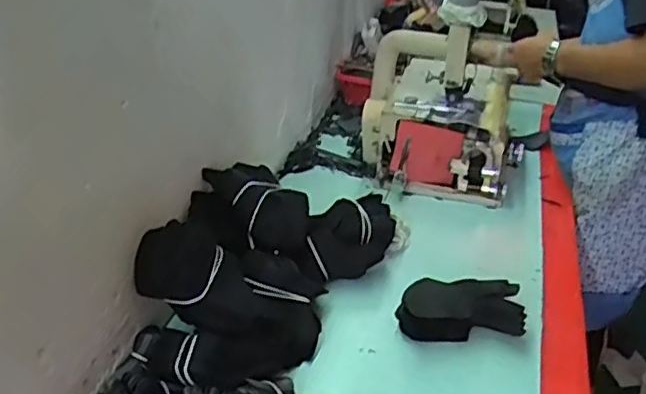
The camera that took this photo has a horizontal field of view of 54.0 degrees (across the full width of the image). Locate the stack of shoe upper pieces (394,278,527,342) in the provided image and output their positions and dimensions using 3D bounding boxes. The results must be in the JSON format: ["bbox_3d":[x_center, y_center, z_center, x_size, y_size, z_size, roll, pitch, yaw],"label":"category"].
[{"bbox_3d":[0.184,0.147,0.846,0.168,0.063,0.093,-3,30,-6],"label":"stack of shoe upper pieces"}]

